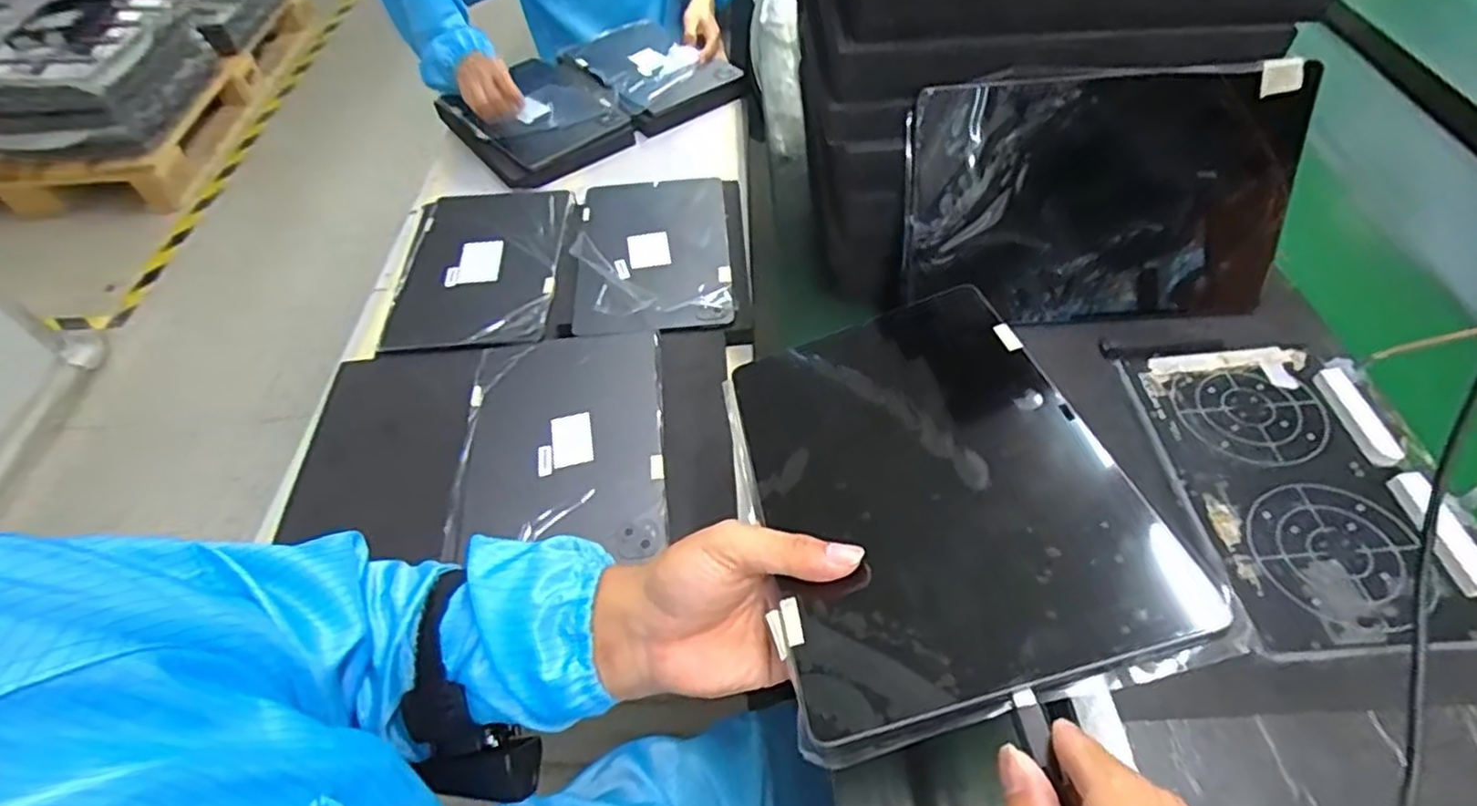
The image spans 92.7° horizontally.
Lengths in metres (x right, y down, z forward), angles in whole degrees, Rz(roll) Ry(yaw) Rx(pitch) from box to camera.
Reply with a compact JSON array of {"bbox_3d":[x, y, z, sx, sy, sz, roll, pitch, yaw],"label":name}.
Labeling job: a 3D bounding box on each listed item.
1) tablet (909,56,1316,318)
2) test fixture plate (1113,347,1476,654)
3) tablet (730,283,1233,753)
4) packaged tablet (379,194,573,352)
[{"bbox_3d":[0.253,-0.141,0.499,0.258,0.166,0.013,-2,28,5],"label":"tablet"},{"bbox_3d":[0.340,0.045,0.431,0.131,0.018,0.205,-3,52,0],"label":"test fixture plate"},{"bbox_3d":[0.091,0.034,0.363,0.165,0.013,0.243,-19,41,6],"label":"tablet"},{"bbox_3d":[-0.289,-0.160,0.784,0.179,0.008,0.249,-3,52,1],"label":"packaged tablet"}]

